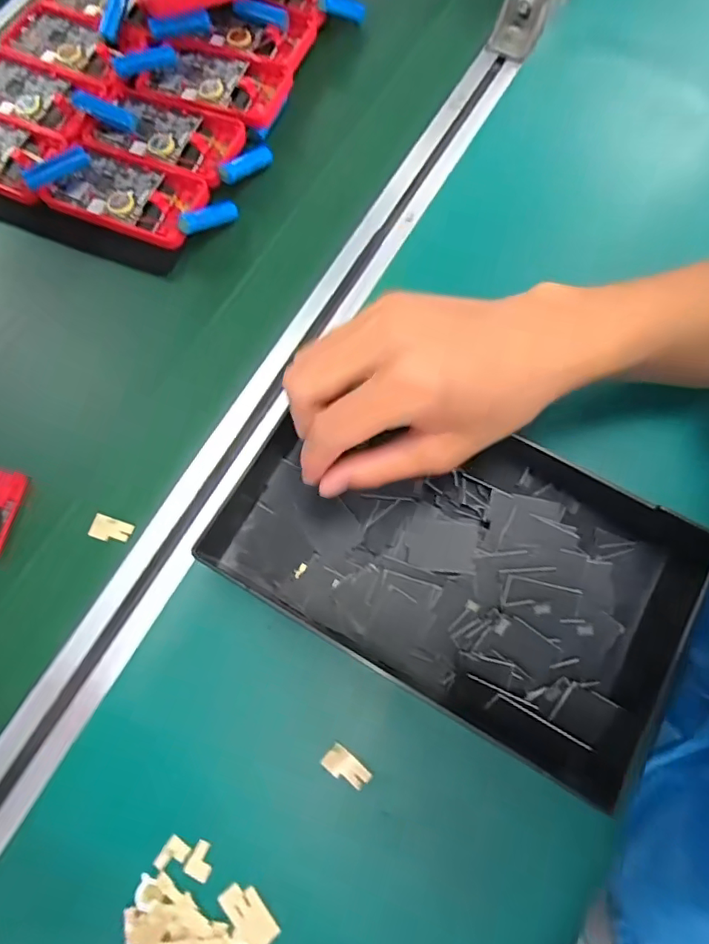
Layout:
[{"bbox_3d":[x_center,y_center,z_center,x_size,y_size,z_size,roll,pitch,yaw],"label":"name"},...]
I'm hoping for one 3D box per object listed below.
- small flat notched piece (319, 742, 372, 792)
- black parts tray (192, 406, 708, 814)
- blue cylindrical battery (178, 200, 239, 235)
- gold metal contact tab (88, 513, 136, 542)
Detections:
[{"bbox_3d":[-0.005,0.174,0.319,0.028,0.004,0.015,36,77,12],"label":"small flat notched piece"},{"bbox_3d":[0.061,0.049,0.337,0.283,0.029,0.168,26,75,10],"label":"black parts tray"},{"bbox_3d":[-0.110,-0.199,0.420,0.016,0.011,0.058,42,55,14],"label":"blue cylindrical battery"},{"bbox_3d":[-0.164,0.039,0.366,0.028,0.004,0.016,17,73,7],"label":"gold metal contact tab"}]

